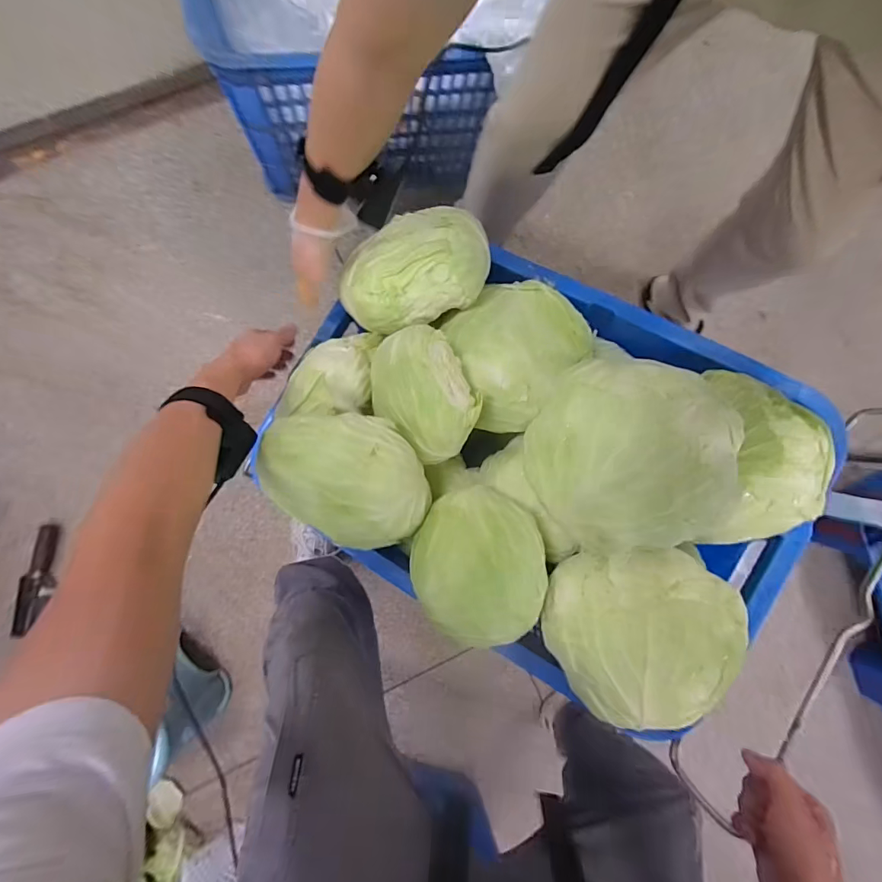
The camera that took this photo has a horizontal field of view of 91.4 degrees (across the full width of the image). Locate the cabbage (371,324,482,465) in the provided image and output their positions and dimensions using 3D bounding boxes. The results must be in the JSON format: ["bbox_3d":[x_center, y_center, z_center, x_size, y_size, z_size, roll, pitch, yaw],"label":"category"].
[{"bbox_3d":[-0.022,-0.053,0.510,0.114,0.101,0.159,-33,96,-7],"label":"cabbage"}]

